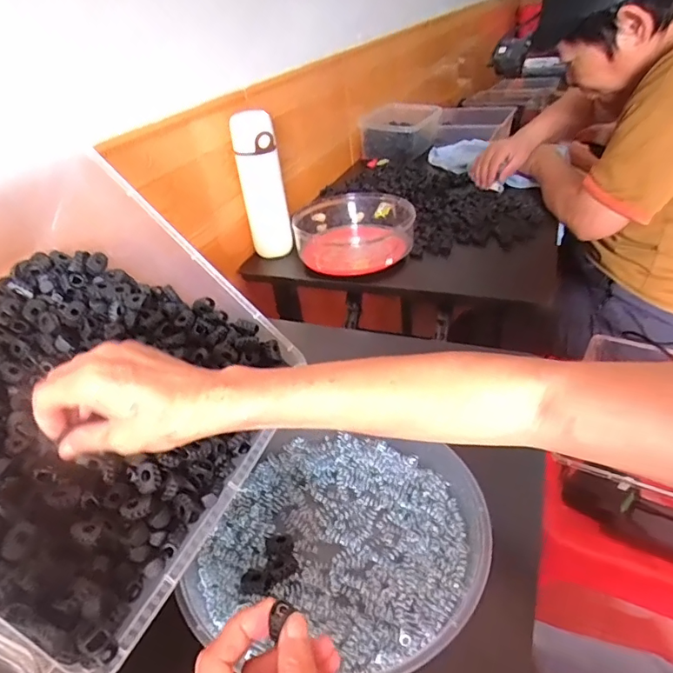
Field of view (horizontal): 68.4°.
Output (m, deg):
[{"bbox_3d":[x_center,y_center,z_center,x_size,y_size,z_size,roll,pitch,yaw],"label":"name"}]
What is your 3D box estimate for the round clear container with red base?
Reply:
[{"bbox_3d":[0.029,-0.181,0.836,0.193,0.057,0.211,-4,34,3],"label":"round clear container with red base"}]

